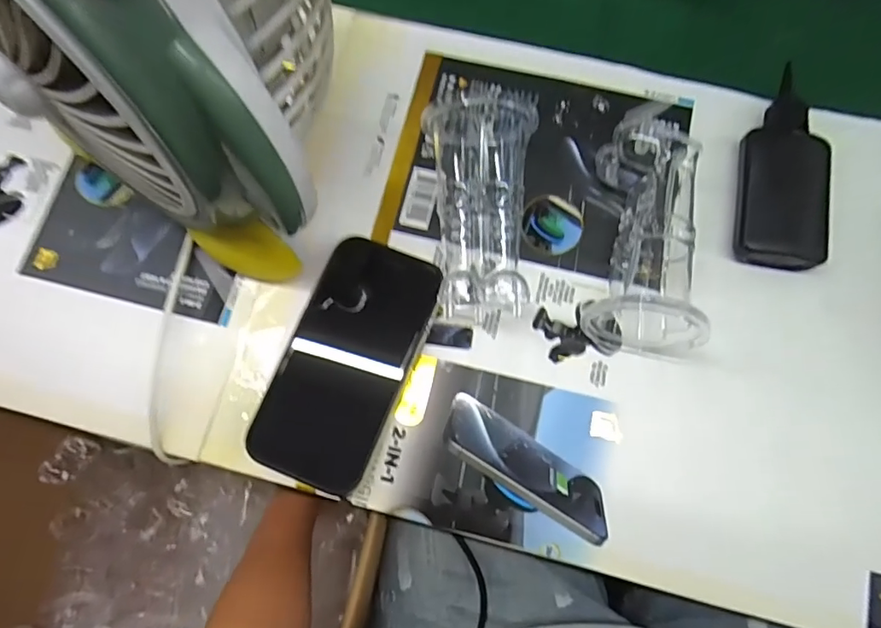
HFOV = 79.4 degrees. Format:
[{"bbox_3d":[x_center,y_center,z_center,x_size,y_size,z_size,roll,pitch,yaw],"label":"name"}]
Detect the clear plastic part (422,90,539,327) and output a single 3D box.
[{"bbox_3d":[0.029,-0.072,0.337,0.069,0.045,0.149,-5,78,-1],"label":"clear plastic part"}]

